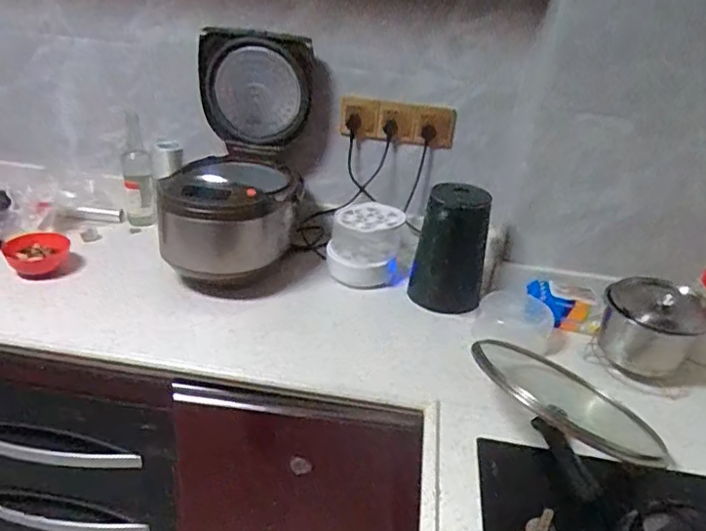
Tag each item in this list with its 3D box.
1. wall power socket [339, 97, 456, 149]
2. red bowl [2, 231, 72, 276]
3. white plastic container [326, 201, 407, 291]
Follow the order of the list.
[{"bbox_3d":[0.101,-0.319,1.294,0.256,0.093,0.023,5,28,-1],"label":"wall power socket"},{"bbox_3d":[-0.644,-0.025,1.178,0.116,0.050,0.107,4,28,-2],"label":"red bowl"},{"bbox_3d":[0.031,-0.051,1.276,0.168,0.136,0.145,5,28,-1],"label":"white plastic container"}]

